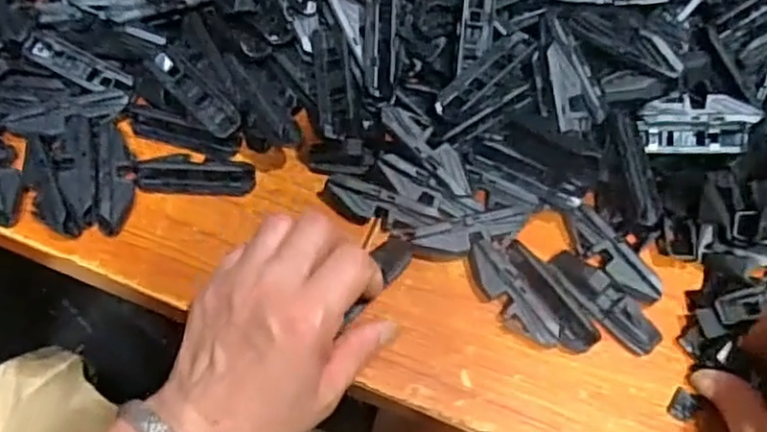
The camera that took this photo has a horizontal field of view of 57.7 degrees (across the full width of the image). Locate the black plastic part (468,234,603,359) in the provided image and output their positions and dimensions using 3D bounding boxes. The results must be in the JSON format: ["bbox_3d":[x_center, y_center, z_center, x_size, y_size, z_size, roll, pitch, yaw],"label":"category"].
[{"bbox_3d":[0.084,0.045,0.402,0.088,0.017,0.037,41,67,17],"label":"black plastic part"}]

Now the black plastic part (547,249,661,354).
[{"bbox_3d":[0.129,0.049,0.406,0.021,0.019,0.075,-37,70,-20],"label":"black plastic part"}]

